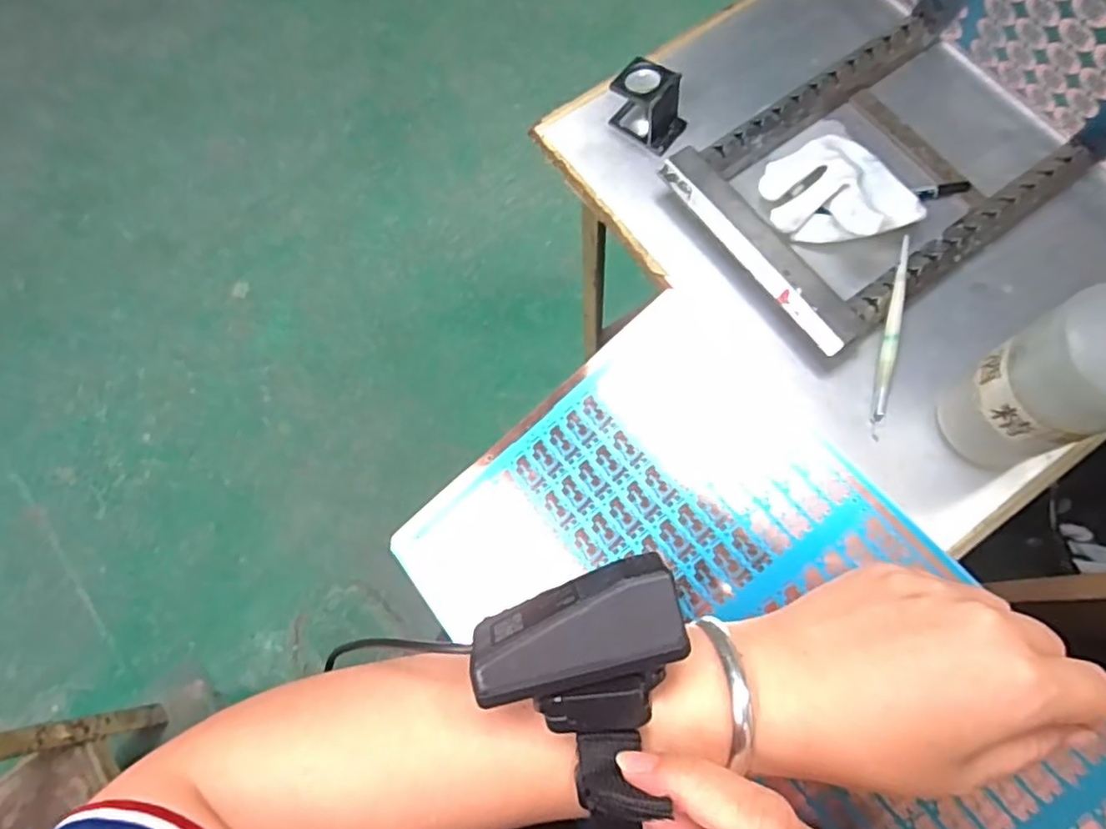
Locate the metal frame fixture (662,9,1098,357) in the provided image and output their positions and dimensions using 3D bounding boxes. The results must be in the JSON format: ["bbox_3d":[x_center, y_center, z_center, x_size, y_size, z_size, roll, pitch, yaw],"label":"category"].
[{"bbox_3d":[0.254,-0.192,0.520,0.279,0.032,0.194,-35,74,-8],"label":"metal frame fixture"}]

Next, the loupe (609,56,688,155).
[{"bbox_3d":[0.076,-0.256,0.538,0.050,0.048,0.038,36,78,13],"label":"loupe"}]

